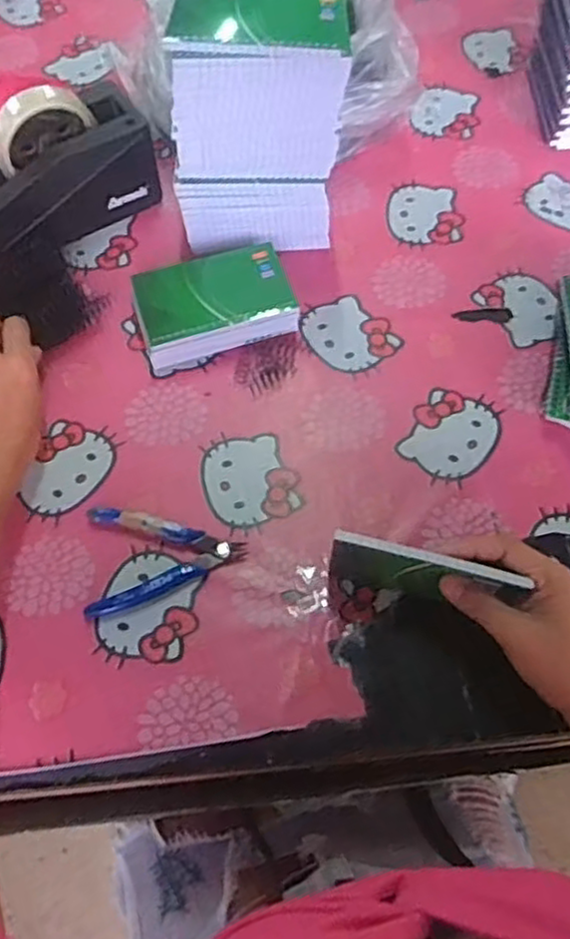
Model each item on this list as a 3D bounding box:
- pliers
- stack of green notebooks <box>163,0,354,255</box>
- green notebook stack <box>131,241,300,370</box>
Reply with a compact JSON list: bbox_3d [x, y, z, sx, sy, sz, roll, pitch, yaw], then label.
[{"bbox_3d":[-0.089,0.069,0.540,0.115,0.015,0.078,1,63,0],"label":"pliers"},{"bbox_3d":[-0.023,-0.287,0.624,0.131,0.199,0.094,0,63,-1],"label":"stack of green notebooks"},{"bbox_3d":[-0.062,-0.145,0.634,0.133,0.037,0.093,-12,64,-7],"label":"green notebook stack"}]

